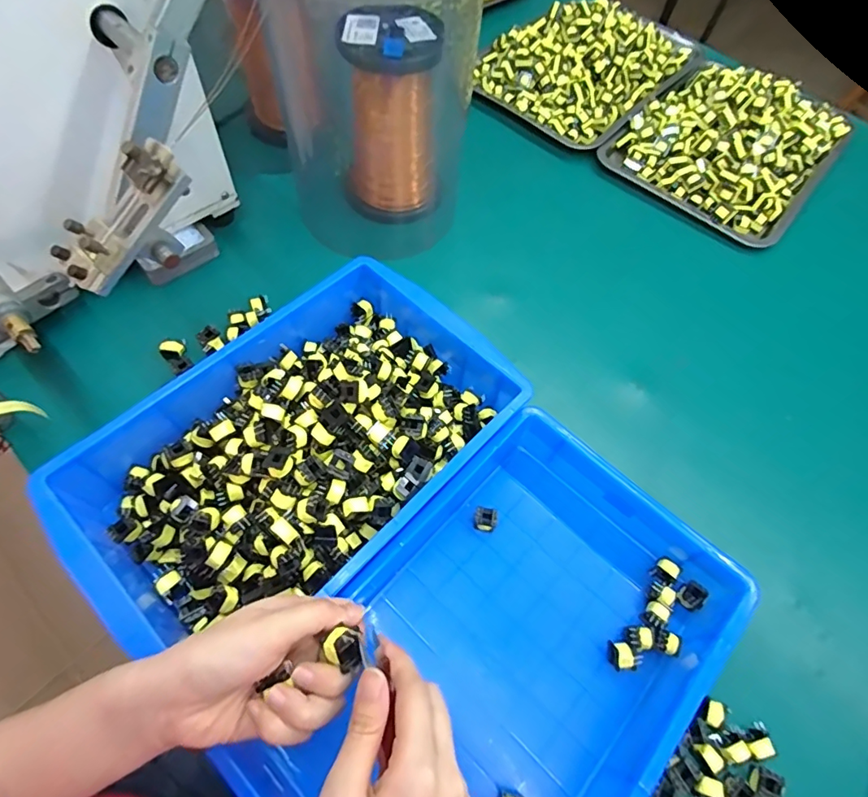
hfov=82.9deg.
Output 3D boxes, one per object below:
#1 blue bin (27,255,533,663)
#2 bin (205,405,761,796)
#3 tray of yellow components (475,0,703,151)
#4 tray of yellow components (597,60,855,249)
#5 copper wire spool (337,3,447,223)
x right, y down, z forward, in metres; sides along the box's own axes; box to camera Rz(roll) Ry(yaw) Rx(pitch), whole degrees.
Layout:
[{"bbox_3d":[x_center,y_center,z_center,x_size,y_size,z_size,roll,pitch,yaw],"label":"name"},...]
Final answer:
[{"bbox_3d":[-0.114,0.038,0.437,0.228,0.082,0.379,41,67,17],"label":"blue bin"},{"bbox_3d":[0.053,0.210,0.398,0.241,0.077,0.371,40,66,17],"label":"bin"},{"bbox_3d":[0.266,-0.567,0.812,0.240,0.085,0.350,39,66,16],"label":"tray of yellow components"},{"bbox_3d":[0.456,-0.405,0.745,0.282,0.088,0.318,39,66,16],"label":"tray of yellow components"},{"bbox_3d":[-0.056,-0.336,0.602,0.111,0.206,0.109,-6,62,-7],"label":"copper wire spool"}]

